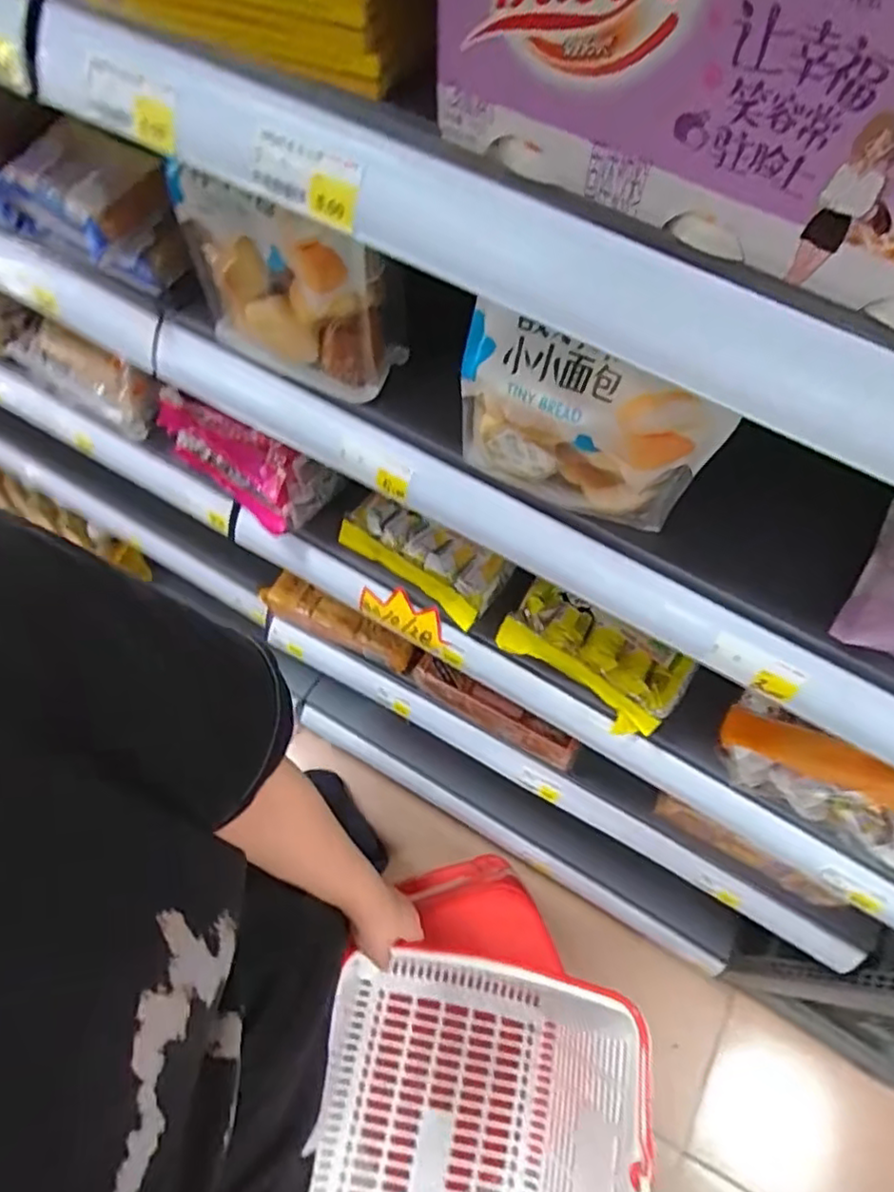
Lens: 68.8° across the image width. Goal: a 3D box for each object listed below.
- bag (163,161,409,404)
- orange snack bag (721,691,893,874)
[{"bbox_3d":[-0.108,-0.212,0.440,0.144,0.137,0.052,22,64,8],"label":"bag"},{"bbox_3d":[0.392,0.197,0.555,0.322,0.095,0.057,34,66,13],"label":"orange snack bag"}]

